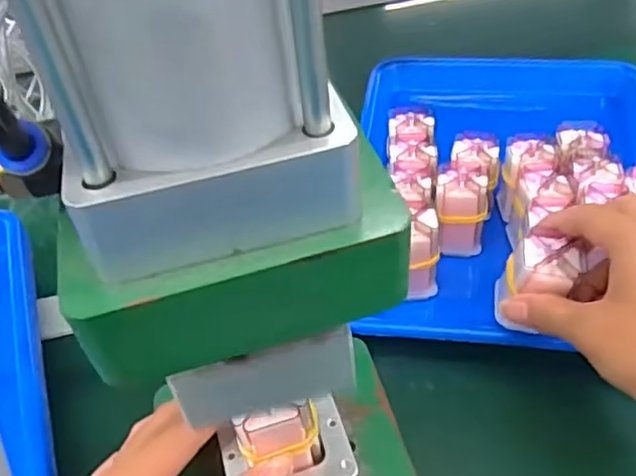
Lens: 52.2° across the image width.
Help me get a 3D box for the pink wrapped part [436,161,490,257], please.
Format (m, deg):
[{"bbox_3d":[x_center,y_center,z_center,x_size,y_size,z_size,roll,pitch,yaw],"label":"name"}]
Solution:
[{"bbox_3d":[0.103,-0.021,0.469,0.034,0.060,0.037,-1,43,7],"label":"pink wrapped part"}]

